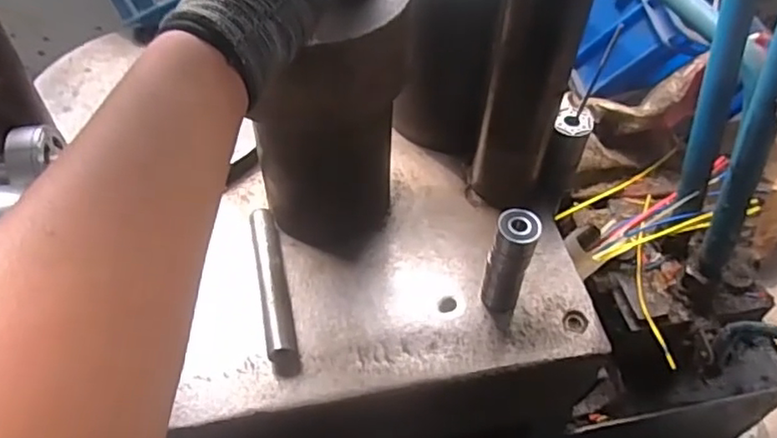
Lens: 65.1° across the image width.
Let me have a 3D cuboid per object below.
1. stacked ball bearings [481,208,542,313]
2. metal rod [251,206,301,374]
[{"bbox_3d":[0.095,0.034,0.478,0.029,0.092,0.035,23,53,17],"label":"stacked ball bearings"},{"bbox_3d":[-0.095,0.055,0.502,0.021,0.018,0.152,-10,51,-10],"label":"metal rod"}]

